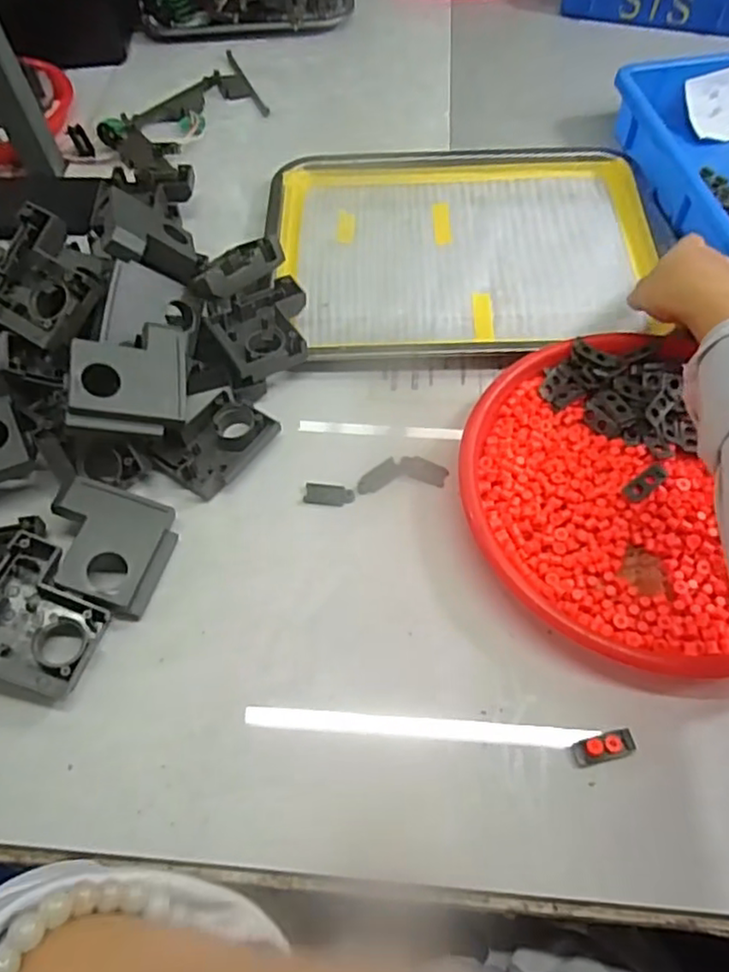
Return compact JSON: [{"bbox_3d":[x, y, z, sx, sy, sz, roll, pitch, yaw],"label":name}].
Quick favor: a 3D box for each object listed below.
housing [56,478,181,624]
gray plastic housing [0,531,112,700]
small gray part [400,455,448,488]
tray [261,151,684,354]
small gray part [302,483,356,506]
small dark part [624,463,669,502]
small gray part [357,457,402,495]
[{"bbox_3d":[-0.169,0.040,0.422,0.075,0.023,0.074,20,66,-7],"label":"housing"},{"bbox_3d":[-0.202,0.081,0.399,0.075,0.025,0.085,19,65,-3],"label":"gray plastic housing"},{"bbox_3d":[0.043,-0.012,0.465,0.034,0.004,0.017,22,64,14],"label":"small gray part"},{"bbox_3d":[0.090,-0.226,0.576,0.340,0.020,0.281,-2,60,1],"label":"tray"},{"bbox_3d":[-0.025,0.006,0.463,0.036,0.004,0.015,4,61,5],"label":"small gray part"},{"bbox_3d":[0.192,-0.003,0.434,0.038,0.006,0.013,-32,64,-15],"label":"small dark part"},{"bbox_3d":[0.010,-0.007,0.463,0.035,0.004,0.016,-35,64,-16],"label":"small gray part"}]

